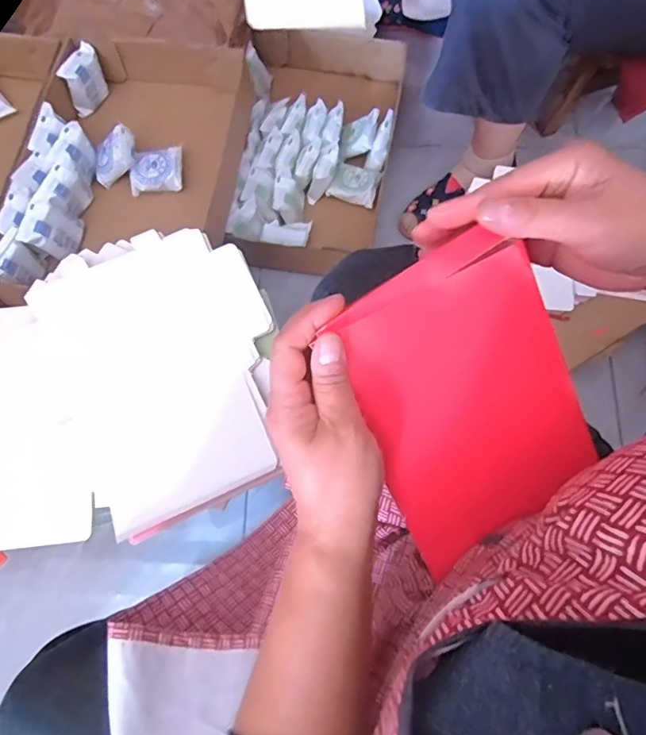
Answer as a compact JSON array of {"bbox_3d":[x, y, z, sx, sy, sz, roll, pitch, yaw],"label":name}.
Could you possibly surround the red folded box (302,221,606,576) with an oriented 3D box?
[{"bbox_3d":[0.090,0.024,0.306,0.125,0.012,0.184,-27,111,1],"label":"red folded box"}]

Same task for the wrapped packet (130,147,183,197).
[{"bbox_3d":[-0.272,-0.323,0.812,0.079,0.028,0.071,-5,74,-1],"label":"wrapped packet"}]

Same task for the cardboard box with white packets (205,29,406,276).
[{"bbox_3d":[-0.024,-0.395,0.903,0.280,0.186,0.453,11,74,4],"label":"cardboard box with white packets"}]

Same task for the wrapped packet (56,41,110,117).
[{"bbox_3d":[-0.397,-0.482,0.845,0.033,0.089,0.076,30,76,9],"label":"wrapped packet"}]

